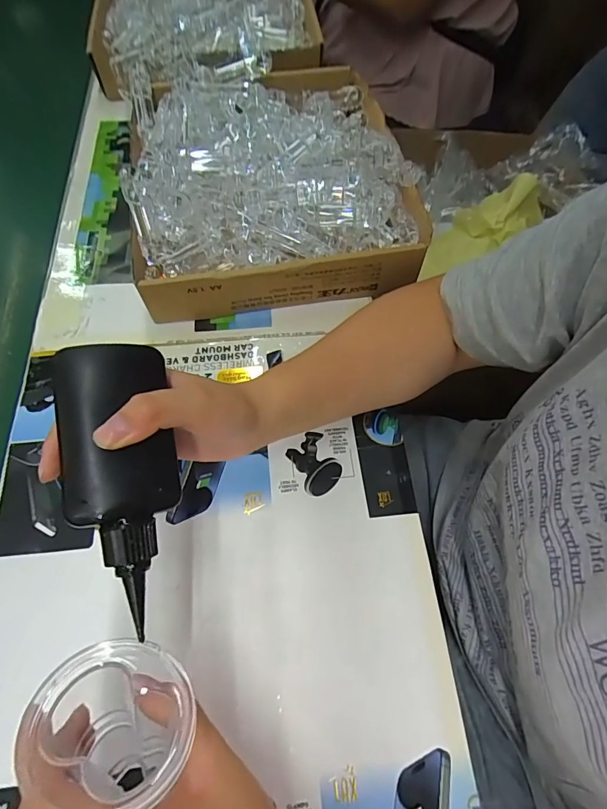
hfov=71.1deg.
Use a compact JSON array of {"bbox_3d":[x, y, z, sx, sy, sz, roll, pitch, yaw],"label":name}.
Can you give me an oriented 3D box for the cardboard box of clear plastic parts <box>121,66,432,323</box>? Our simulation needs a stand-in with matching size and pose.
[{"bbox_3d":[-0.038,-0.255,0.468,0.290,0.085,0.316,-9,64,-5],"label":"cardboard box of clear plastic parts"}]

